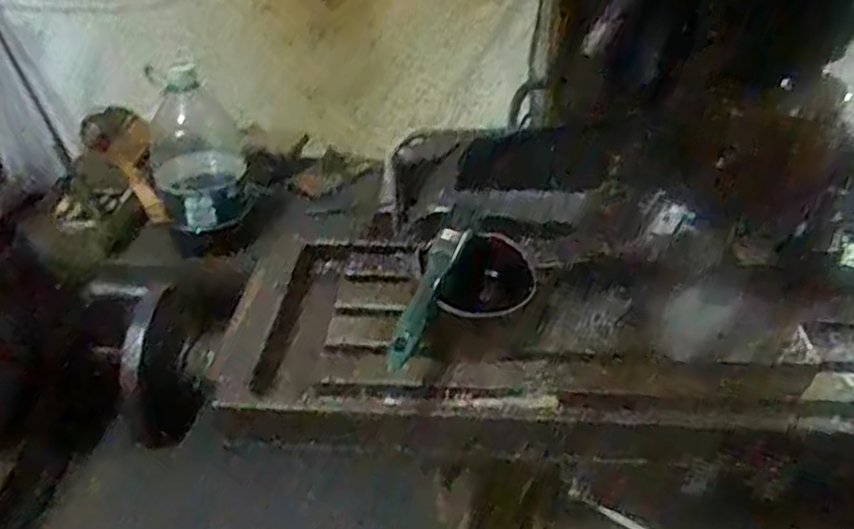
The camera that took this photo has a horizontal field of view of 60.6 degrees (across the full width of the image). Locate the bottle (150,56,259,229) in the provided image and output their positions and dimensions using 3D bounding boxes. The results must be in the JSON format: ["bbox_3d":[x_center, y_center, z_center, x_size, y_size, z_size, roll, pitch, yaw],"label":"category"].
[{"bbox_3d":[-0.459,-0.237,1.451,0.181,0.304,0.190,-13,38,-16],"label":"bottle"}]

